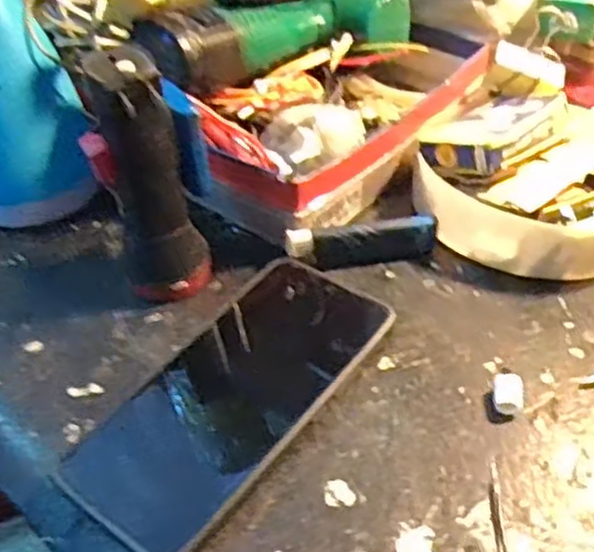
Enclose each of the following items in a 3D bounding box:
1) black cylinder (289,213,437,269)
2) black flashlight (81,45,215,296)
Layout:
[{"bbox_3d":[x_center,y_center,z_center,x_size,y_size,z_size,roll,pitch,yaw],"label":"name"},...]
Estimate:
[{"bbox_3d":[0.036,-0.017,0.403,0.081,0.025,0.014,-9,44,-4],"label":"black cylinder"},{"bbox_3d":[-0.073,-0.044,0.367,0.046,0.126,0.042,-13,45,-8],"label":"black flashlight"}]

